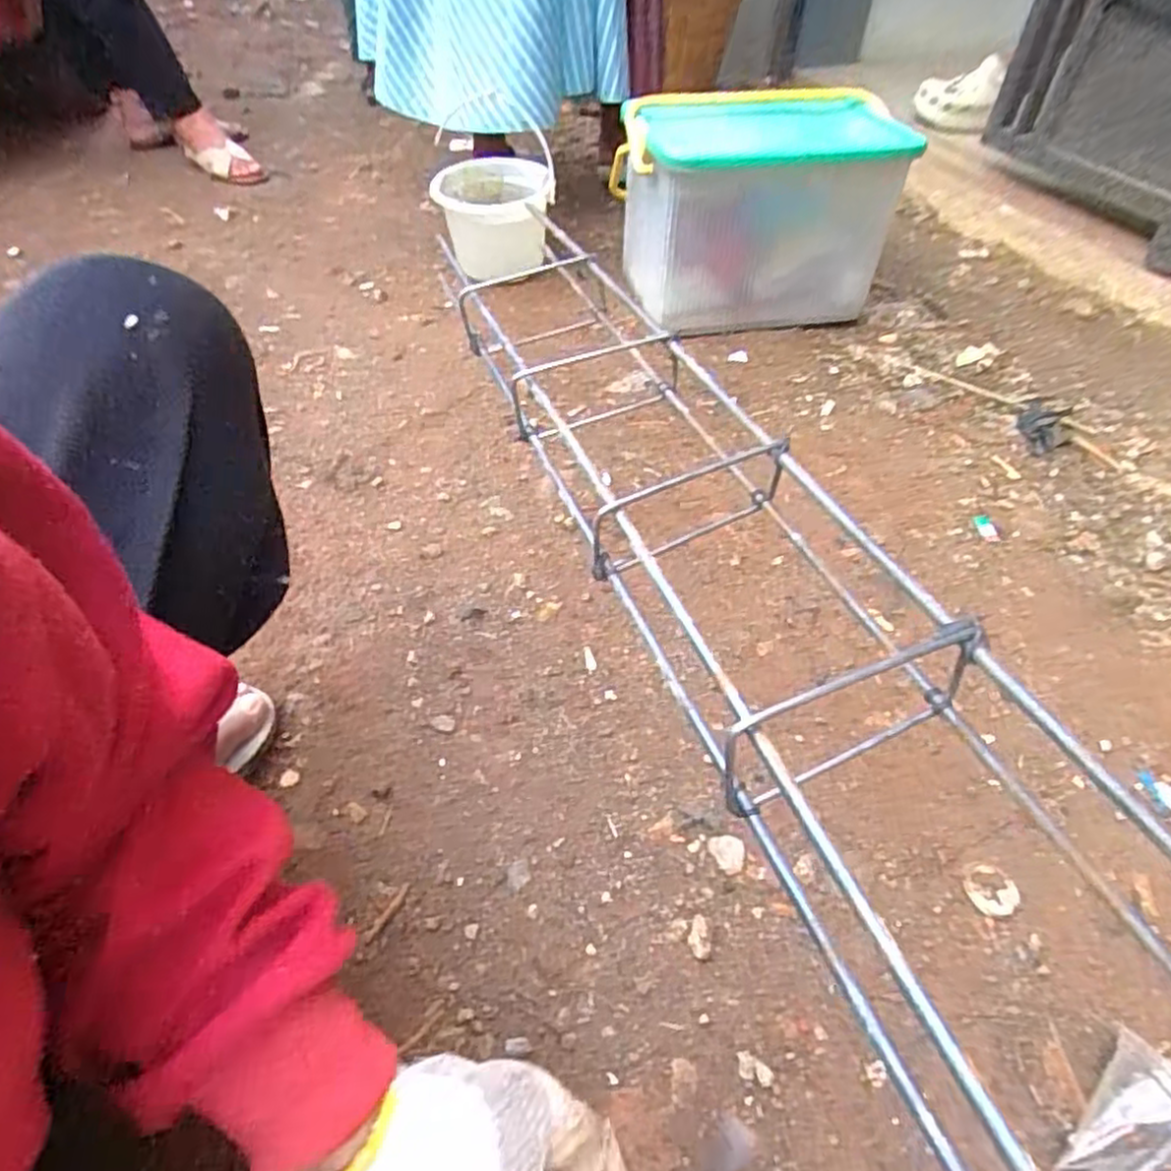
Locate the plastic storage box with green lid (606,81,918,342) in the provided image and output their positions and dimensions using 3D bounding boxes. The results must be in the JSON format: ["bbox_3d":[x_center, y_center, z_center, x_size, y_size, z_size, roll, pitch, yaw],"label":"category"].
[{"bbox_3d":[0.221,-0.514,1.000,0.338,0.244,0.212,-7,48,-4],"label":"plastic storage box with green lid"}]

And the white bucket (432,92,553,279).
[{"bbox_3d":[-0.137,-0.557,1.131,0.178,0.143,0.187,-2,48,0],"label":"white bucket"}]

